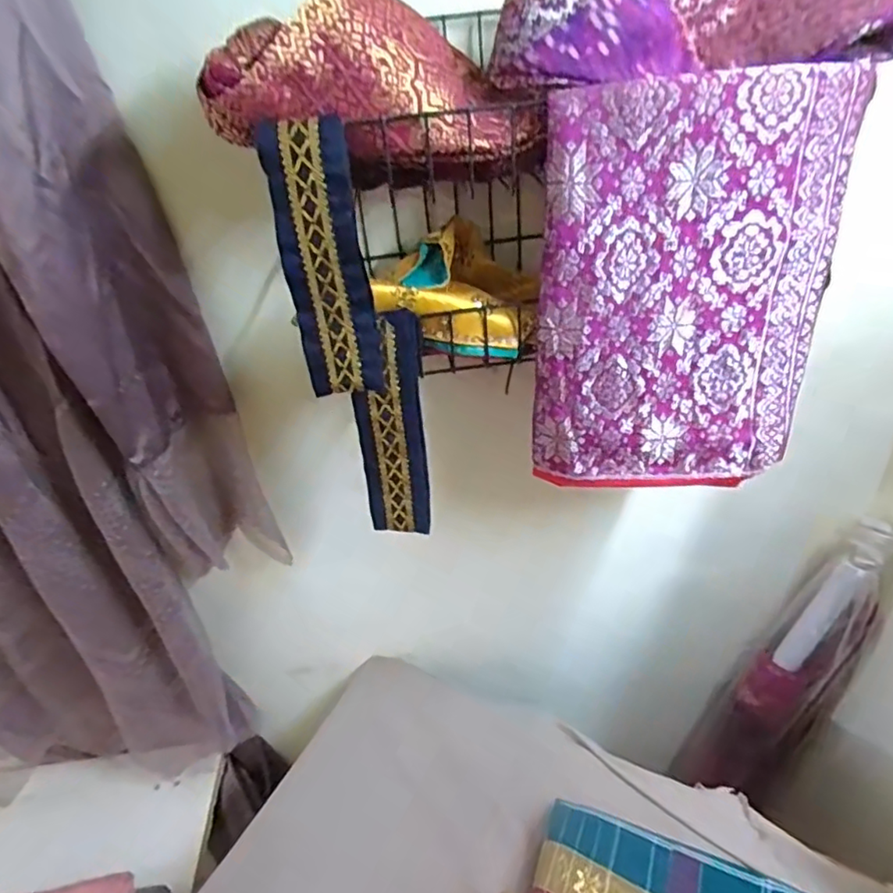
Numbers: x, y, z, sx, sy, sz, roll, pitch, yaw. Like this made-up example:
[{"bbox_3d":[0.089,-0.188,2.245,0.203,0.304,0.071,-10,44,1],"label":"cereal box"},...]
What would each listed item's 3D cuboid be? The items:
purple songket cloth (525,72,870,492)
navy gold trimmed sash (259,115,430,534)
[{"bbox_3d":[0.175,-0.099,0.440,0.208,0.291,0.037,-4,32,0],"label":"purple songket cloth"},{"bbox_3d":[-0.061,-0.065,0.431,0.080,0.293,0.032,-8,32,-7],"label":"navy gold trimmed sash"}]

